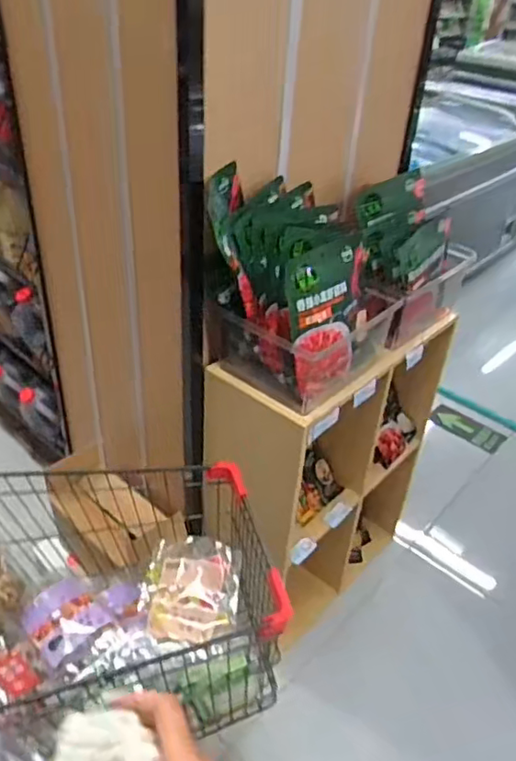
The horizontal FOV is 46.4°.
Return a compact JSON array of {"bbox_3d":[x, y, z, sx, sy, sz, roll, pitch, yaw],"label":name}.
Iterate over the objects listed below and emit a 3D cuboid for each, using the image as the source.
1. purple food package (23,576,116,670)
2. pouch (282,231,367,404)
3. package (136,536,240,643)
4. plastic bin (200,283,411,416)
[{"bbox_3d":[-0.320,0.395,1.012,0.119,0.062,0.144,-21,44,-32],"label":"purple food package"},{"bbox_3d":[0.133,-0.113,1.091,0.188,0.268,0.025,-24,29,-30],"label":"pouch"},{"bbox_3d":[-0.114,0.357,1.033,0.160,0.059,0.173,5,36,0],"label":"package"},{"bbox_3d":[0.103,-0.105,1.220,0.241,0.134,0.329,29,42,29],"label":"plastic bin"}]

